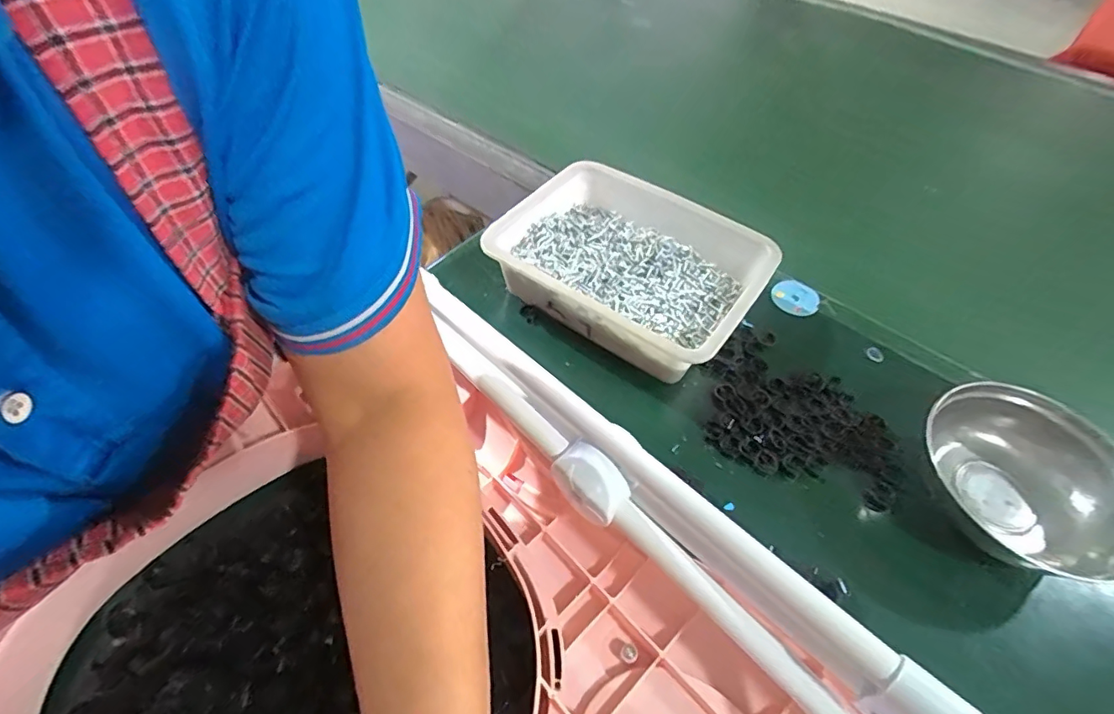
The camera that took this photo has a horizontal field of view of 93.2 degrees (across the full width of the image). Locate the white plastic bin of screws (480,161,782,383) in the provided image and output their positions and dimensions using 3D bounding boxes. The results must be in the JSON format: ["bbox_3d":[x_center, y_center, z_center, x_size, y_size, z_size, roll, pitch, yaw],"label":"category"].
[{"bbox_3d":[0.069,-0.084,0.503,0.229,0.067,0.178,30,57,20],"label":"white plastic bin of screws"}]

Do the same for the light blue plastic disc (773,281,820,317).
[{"bbox_3d":[0.243,-0.060,0.535,0.042,0.006,0.042,1,52,-1],"label":"light blue plastic disc"}]

